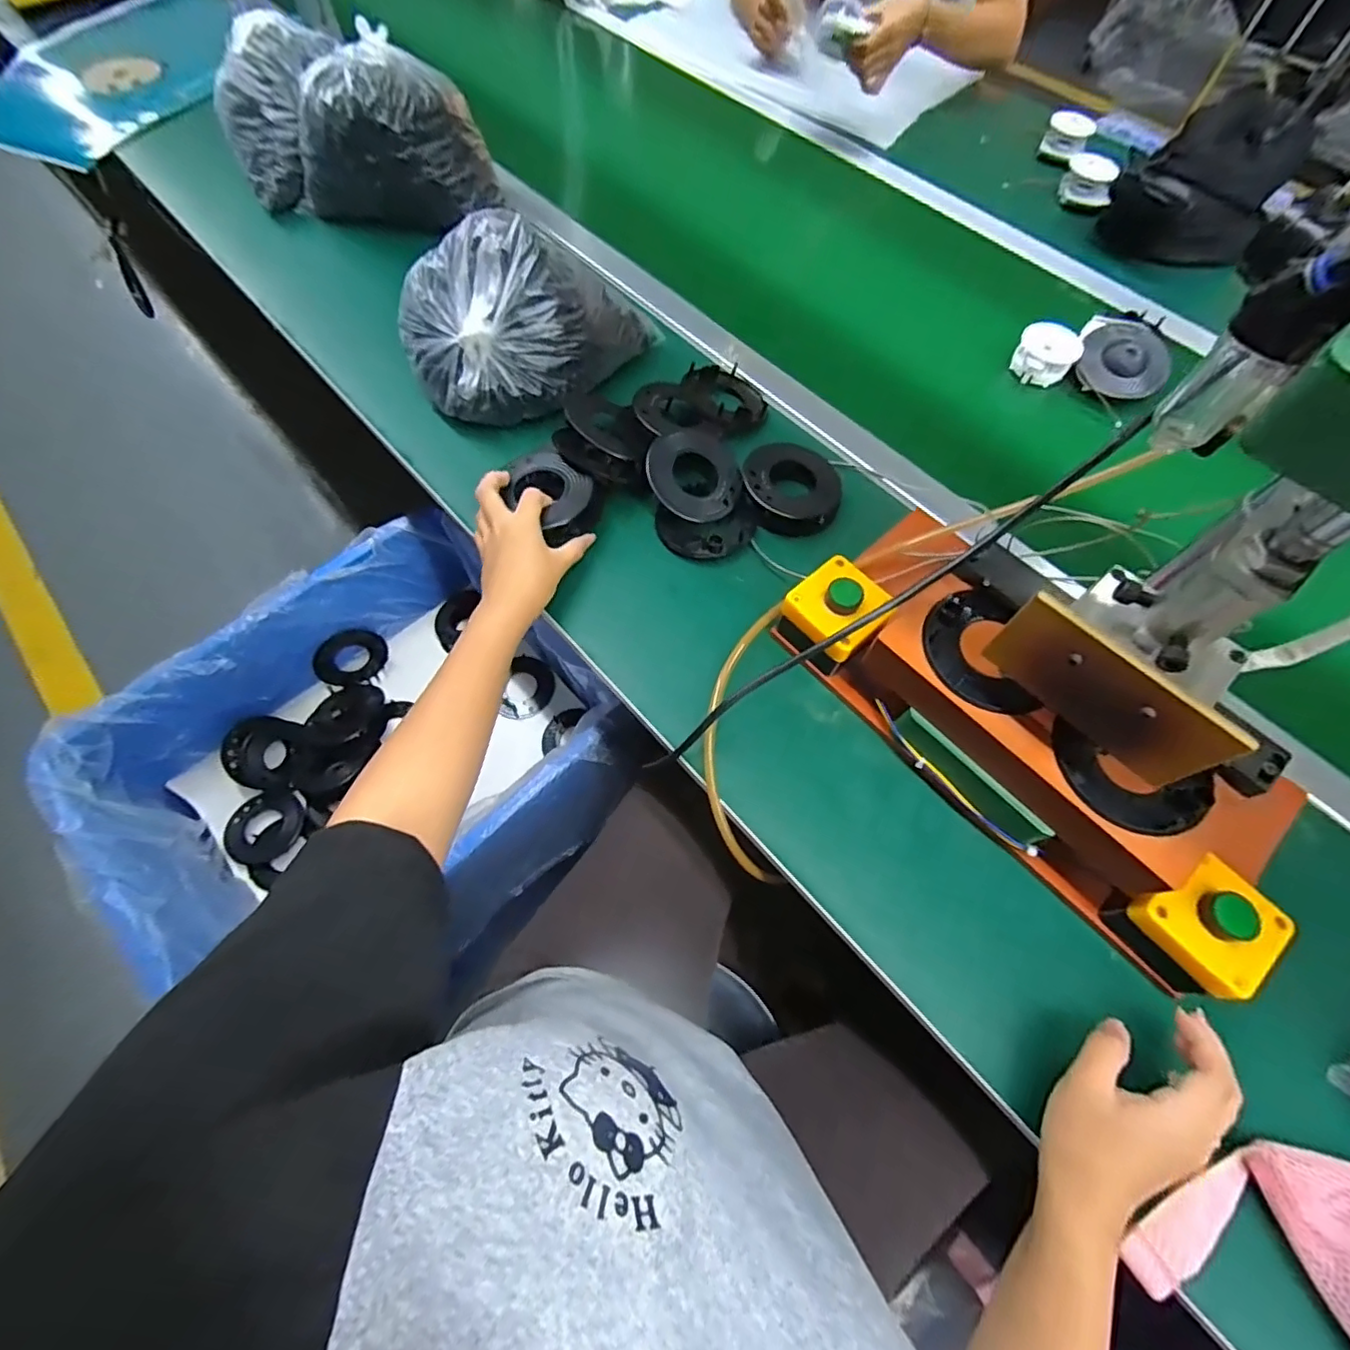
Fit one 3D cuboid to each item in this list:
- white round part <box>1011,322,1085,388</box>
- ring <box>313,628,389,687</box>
[{"bbox_3d":[0.417,-0.363,0.653,0.063,0.036,0.067,-23,68,-12],"label":"white round part"},{"bbox_3d":[-0.464,-0.023,0.833,0.013,0.094,0.088,29,95,35],"label":"ring"}]

